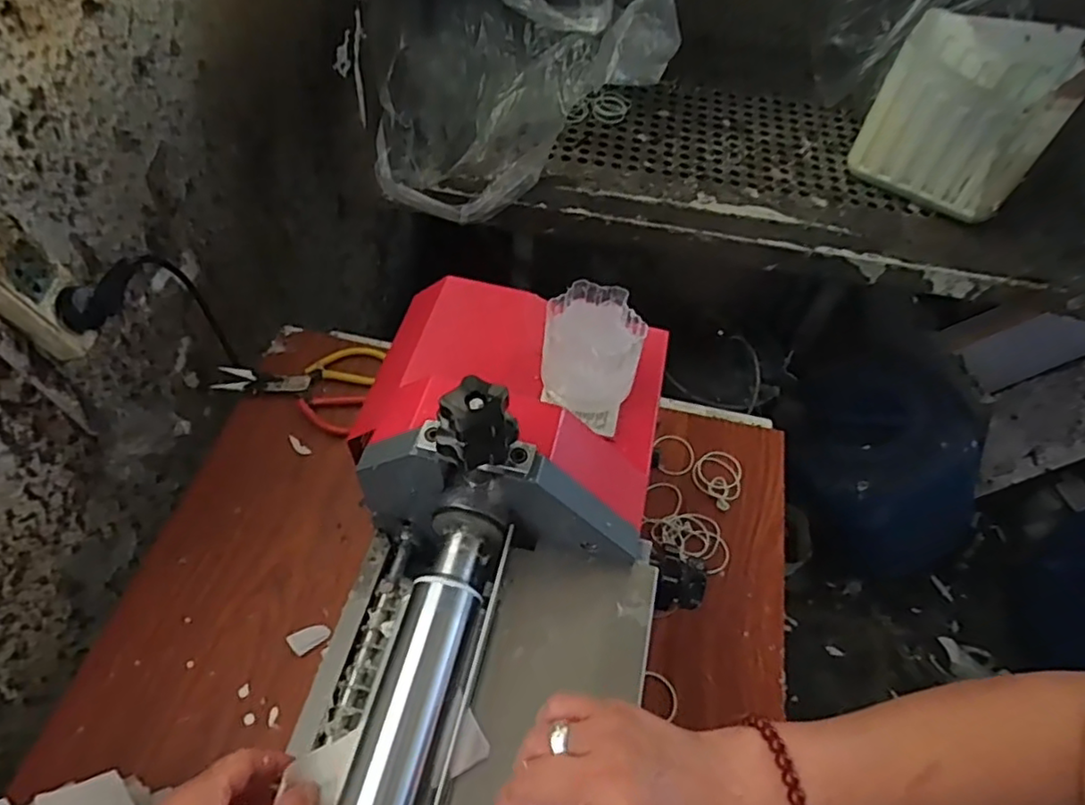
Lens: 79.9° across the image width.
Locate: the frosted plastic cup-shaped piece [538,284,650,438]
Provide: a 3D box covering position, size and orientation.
[{"bbox_3d":[0.037,-0.039,0.501,0.075,0.076,0.086,20,57,9],"label":"frosted plastic cup-shaped piece"}]

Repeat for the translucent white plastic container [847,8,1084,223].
[{"bbox_3d":[0.507,-0.349,0.777,0.187,0.165,0.136,34,60,18],"label":"translucent white plastic container"}]

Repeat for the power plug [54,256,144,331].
[{"bbox_3d":[-0.362,-0.096,0.535,0.030,0.026,0.083,16,56,6],"label":"power plug"}]

